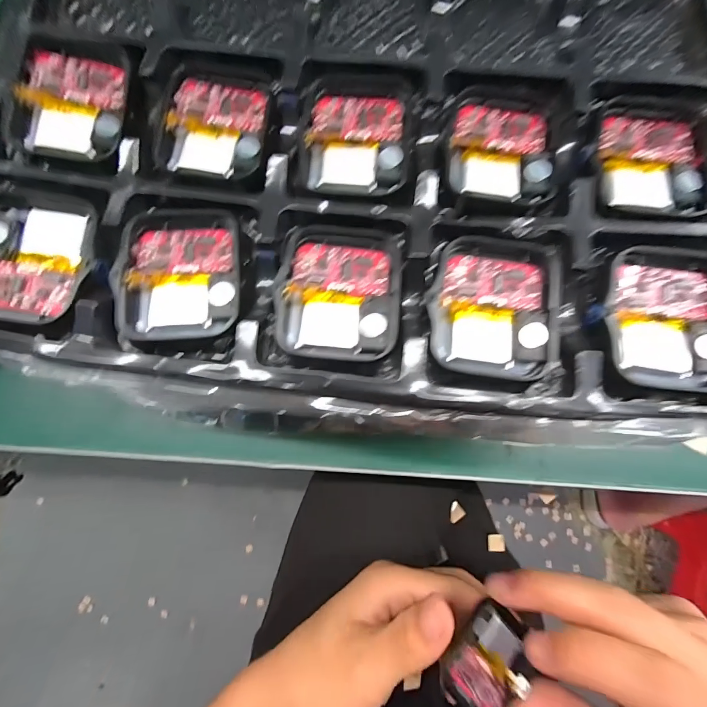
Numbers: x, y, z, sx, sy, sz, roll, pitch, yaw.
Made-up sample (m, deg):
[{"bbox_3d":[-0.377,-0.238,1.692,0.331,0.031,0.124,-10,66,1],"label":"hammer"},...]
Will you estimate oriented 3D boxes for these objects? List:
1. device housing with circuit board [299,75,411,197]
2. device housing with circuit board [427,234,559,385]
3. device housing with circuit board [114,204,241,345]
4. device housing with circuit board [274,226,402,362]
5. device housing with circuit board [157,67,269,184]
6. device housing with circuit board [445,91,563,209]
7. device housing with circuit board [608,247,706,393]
[{"bbox_3d":[0.001,-0.075,0.122,0.036,0.007,0.043,5,76,1],"label":"device housing with circuit board"},{"bbox_3d":[0.043,-0.015,0.109,0.038,0.010,0.042,7,76,1],"label":"device housing with circuit board"},{"bbox_3d":[-0.055,-0.026,0.113,0.037,0.007,0.042,-5,76,-2],"label":"device housing with circuit board"},{"bbox_3d":[-0.004,-0.020,0.112,0.037,0.005,0.043,6,76,1],"label":"device housing with circuit board"},{"bbox_3d":[-0.048,-0.081,0.123,0.042,0.005,0.042,0,83,-2],"label":"device housing with circuit board"},{"bbox_3d":[0.051,-0.070,0.121,0.036,0.006,0.040,12,76,3],"label":"device housing with circuit board"},{"bbox_3d":[0.094,-0.011,0.106,0.035,0.009,0.043,9,76,2],"label":"device housing with circuit board"}]

